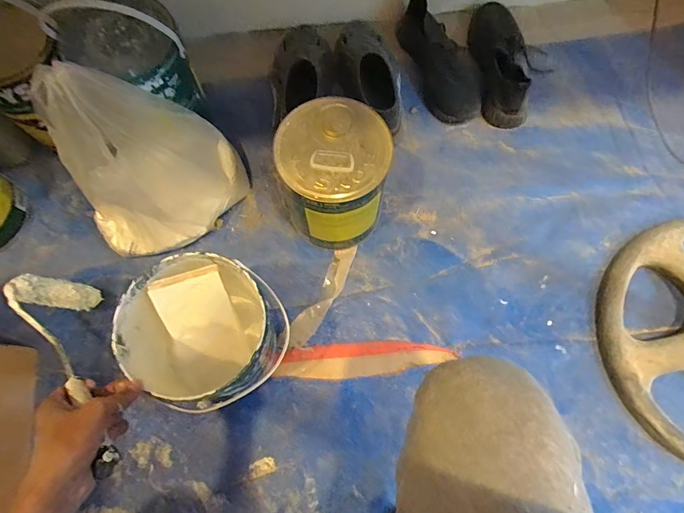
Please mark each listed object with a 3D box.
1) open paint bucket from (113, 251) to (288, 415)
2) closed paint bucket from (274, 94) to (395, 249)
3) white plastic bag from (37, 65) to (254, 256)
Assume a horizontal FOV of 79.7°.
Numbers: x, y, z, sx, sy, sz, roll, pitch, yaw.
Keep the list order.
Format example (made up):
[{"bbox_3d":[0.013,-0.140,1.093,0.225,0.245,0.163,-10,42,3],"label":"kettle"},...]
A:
[{"bbox_3d":[-0.180,0.114,0.567,0.177,0.232,0.186,0,72,1],"label":"open paint bucket"},{"bbox_3d":[-0.009,-0.112,0.650,0.151,0.200,0.164,0,72,1],"label":"closed paint bucket"},{"bbox_3d":[-0.288,-0.137,0.598,0.247,0.300,0.158,-35,76,-10],"label":"white plastic bag"}]

